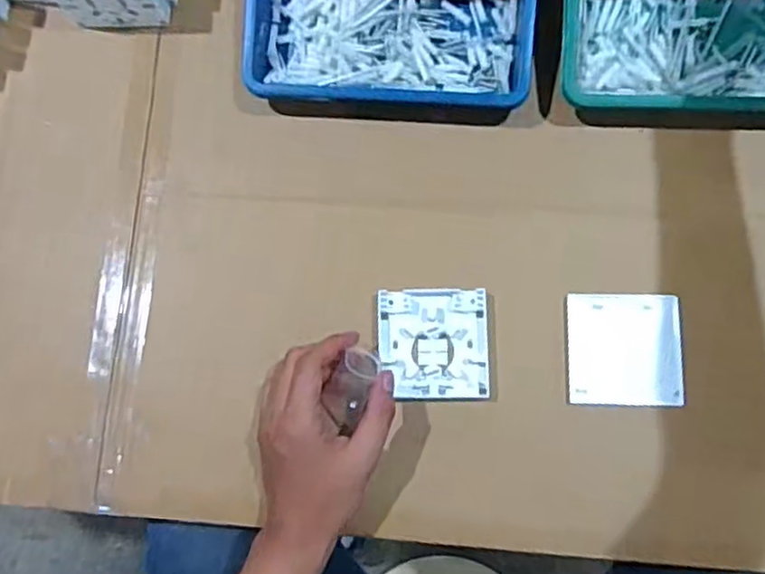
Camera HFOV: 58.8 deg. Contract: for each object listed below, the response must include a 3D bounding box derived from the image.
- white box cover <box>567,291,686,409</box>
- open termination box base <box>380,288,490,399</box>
[{"bbox_3d":[0.191,0.049,0.537,0.087,0.013,0.087,1,79,4],"label":"white box cover"},{"bbox_3d":[0.041,0.045,0.545,0.085,0.012,0.087,0,79,4],"label":"open termination box base"}]

